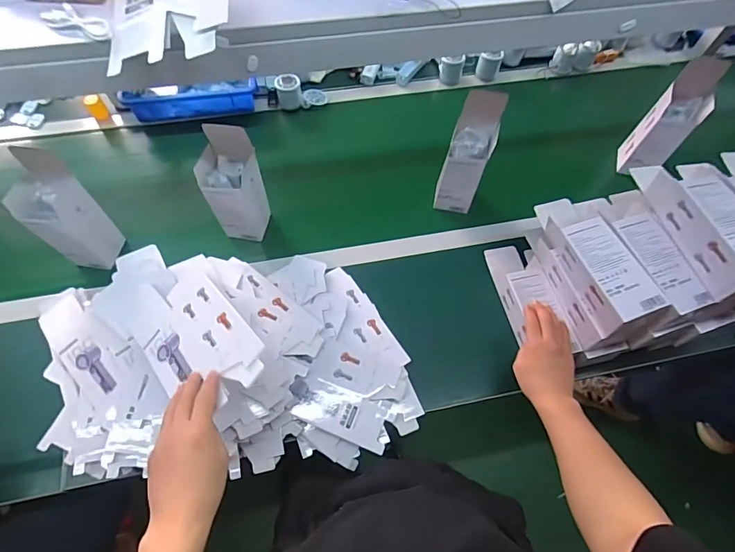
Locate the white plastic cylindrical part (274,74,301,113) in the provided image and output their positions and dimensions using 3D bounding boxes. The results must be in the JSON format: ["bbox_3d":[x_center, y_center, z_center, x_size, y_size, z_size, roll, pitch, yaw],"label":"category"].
[{"bbox_3d":[-0.175,-0.409,0.972,0.056,0.060,0.044,-6,65,-5],"label":"white plastic cylindrical part"}]

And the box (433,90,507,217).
[{"bbox_3d":[0.188,-0.222,0.815,0.074,0.235,0.090,19,65,6],"label":"box"}]

